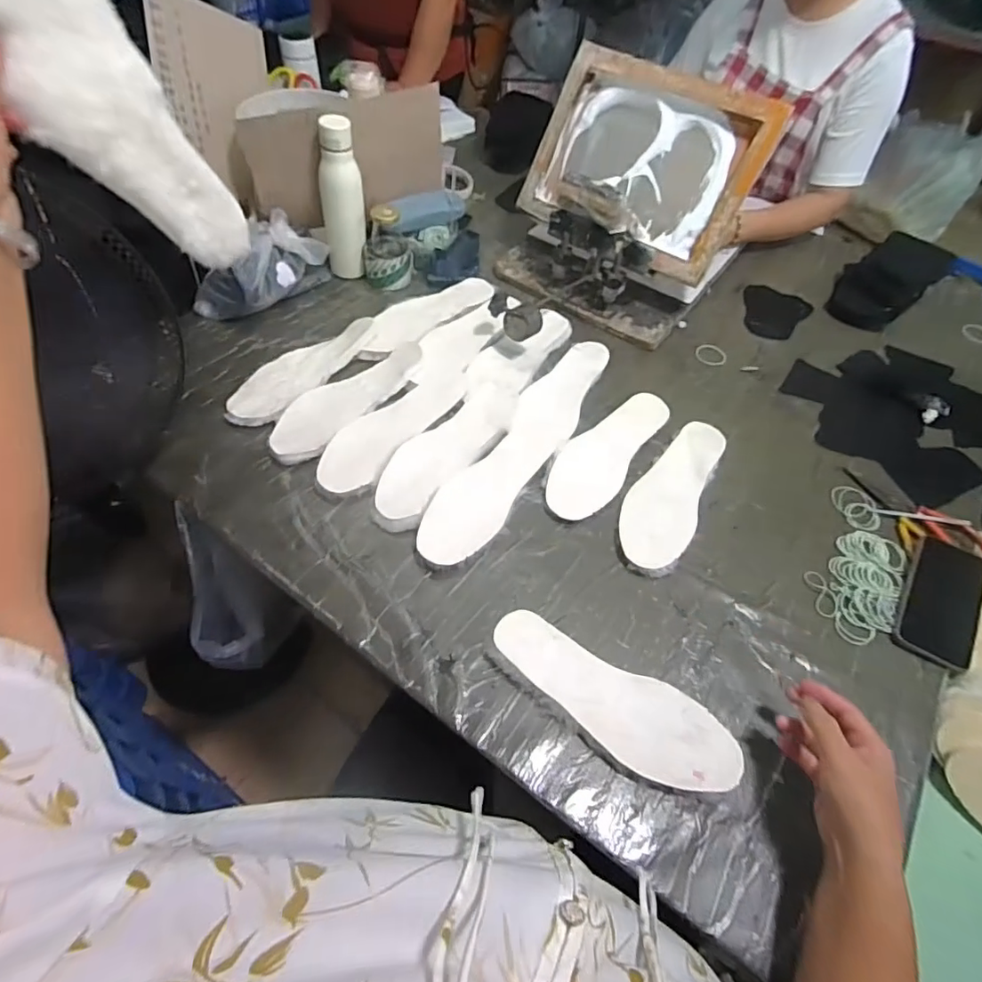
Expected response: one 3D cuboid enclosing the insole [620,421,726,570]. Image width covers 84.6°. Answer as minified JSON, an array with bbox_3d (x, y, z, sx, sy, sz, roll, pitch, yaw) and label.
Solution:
[{"bbox_3d":[0.240,-0.002,0.721,0.091,0.017,0.252,25,56,14],"label":"insole"}]

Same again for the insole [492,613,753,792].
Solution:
[{"bbox_3d":[0.119,0.213,0.546,0.259,0.009,0.086,24,62,16],"label":"insole"}]

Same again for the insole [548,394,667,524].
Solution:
[{"bbox_3d":[0.165,-0.061,0.765,0.093,0.010,0.264,30,57,17],"label":"insole"}]

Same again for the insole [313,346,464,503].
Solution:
[{"bbox_3d":[-0.127,-0.107,0.766,0.089,0.016,0.310,30,57,17],"label":"insole"}]

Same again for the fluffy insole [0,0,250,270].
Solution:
[{"bbox_3d":[-0.267,-0.267,0.375,0.017,0.290,0.089,29,79,16],"label":"fluffy insole"}]

